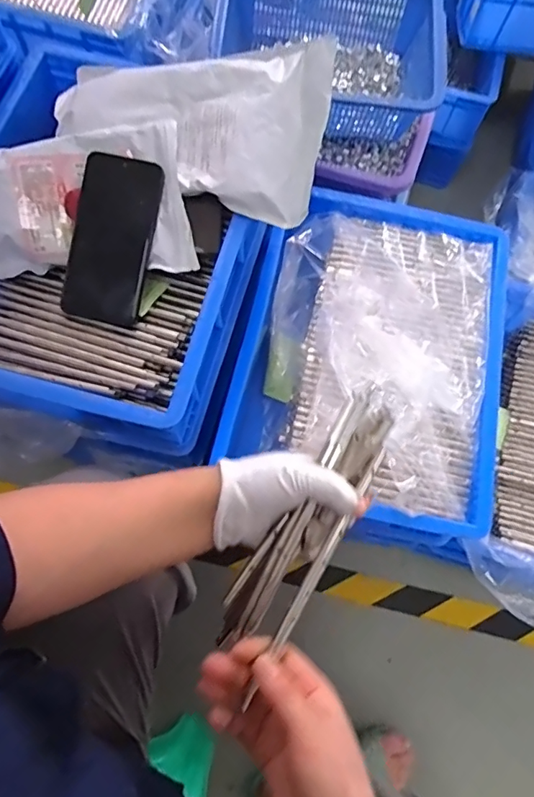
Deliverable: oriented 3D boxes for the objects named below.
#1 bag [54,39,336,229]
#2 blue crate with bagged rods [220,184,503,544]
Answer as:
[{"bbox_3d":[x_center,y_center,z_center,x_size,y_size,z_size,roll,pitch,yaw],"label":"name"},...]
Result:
[{"bbox_3d":[-0.075,-0.293,0.509,0.270,0.050,0.179,13,87,3],"label":"bag"},{"bbox_3d":[0.135,-0.067,0.614,0.315,0.120,0.398,12,70,2],"label":"blue crate with bagged rods"}]

